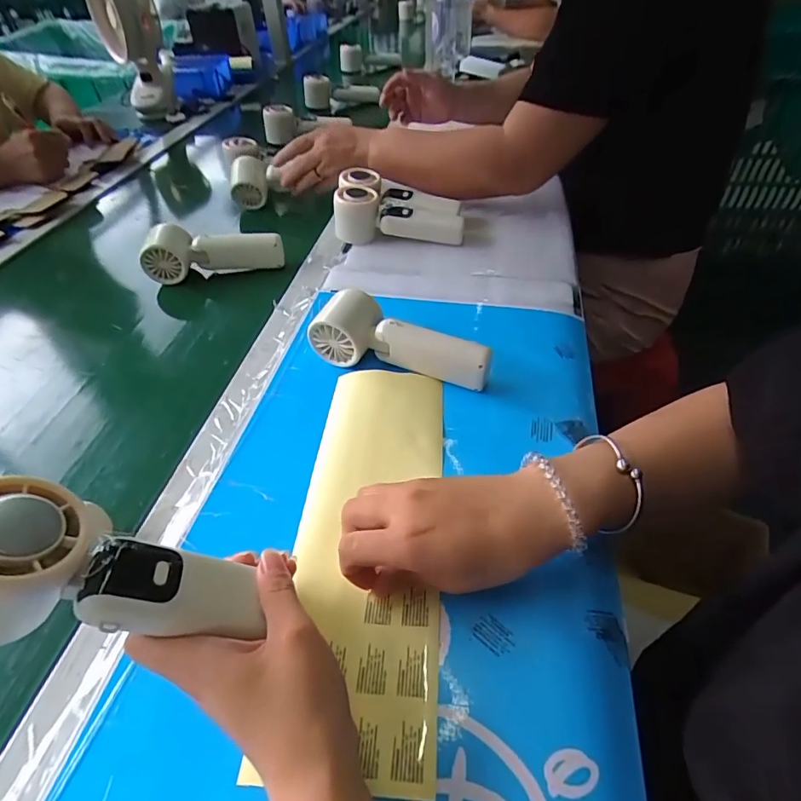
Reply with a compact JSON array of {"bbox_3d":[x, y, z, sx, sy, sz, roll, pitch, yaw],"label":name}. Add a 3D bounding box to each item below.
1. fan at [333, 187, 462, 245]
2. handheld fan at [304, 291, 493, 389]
[{"bbox_3d":[-0.002,-0.229,0.607,0.157,0.059,0.041,0,47,4],"label":"fan"},{"bbox_3d":[0.001,-0.054,0.439,0.161,0.064,0.048,10,48,13],"label":"handheld fan"}]

